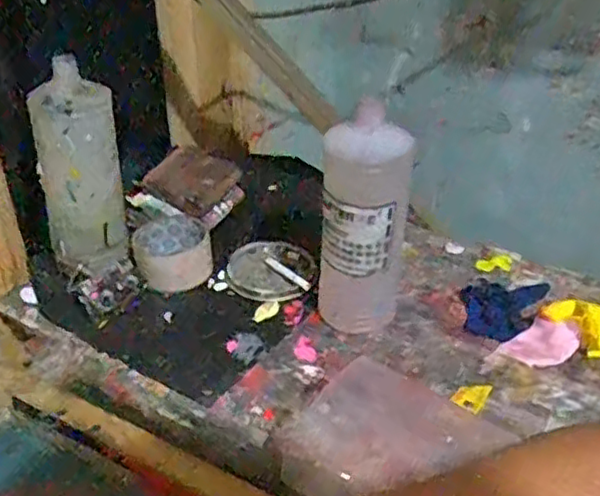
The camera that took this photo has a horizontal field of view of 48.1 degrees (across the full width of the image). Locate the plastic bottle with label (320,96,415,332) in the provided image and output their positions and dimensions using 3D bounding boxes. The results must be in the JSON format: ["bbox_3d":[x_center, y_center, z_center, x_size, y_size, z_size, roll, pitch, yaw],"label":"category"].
[{"bbox_3d":[0.064,-0.023,0.657,0.081,0.223,0.080,5,34,10],"label":"plastic bottle with label"}]

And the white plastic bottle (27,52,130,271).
[{"bbox_3d":[-0.232,-0.072,0.718,0.086,0.217,0.082,-11,35,-14],"label":"white plastic bottle"}]

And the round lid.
[{"bbox_3d":[-0.034,0.022,0.780,0.100,0.015,0.117,3,34,6],"label":"round lid"}]

